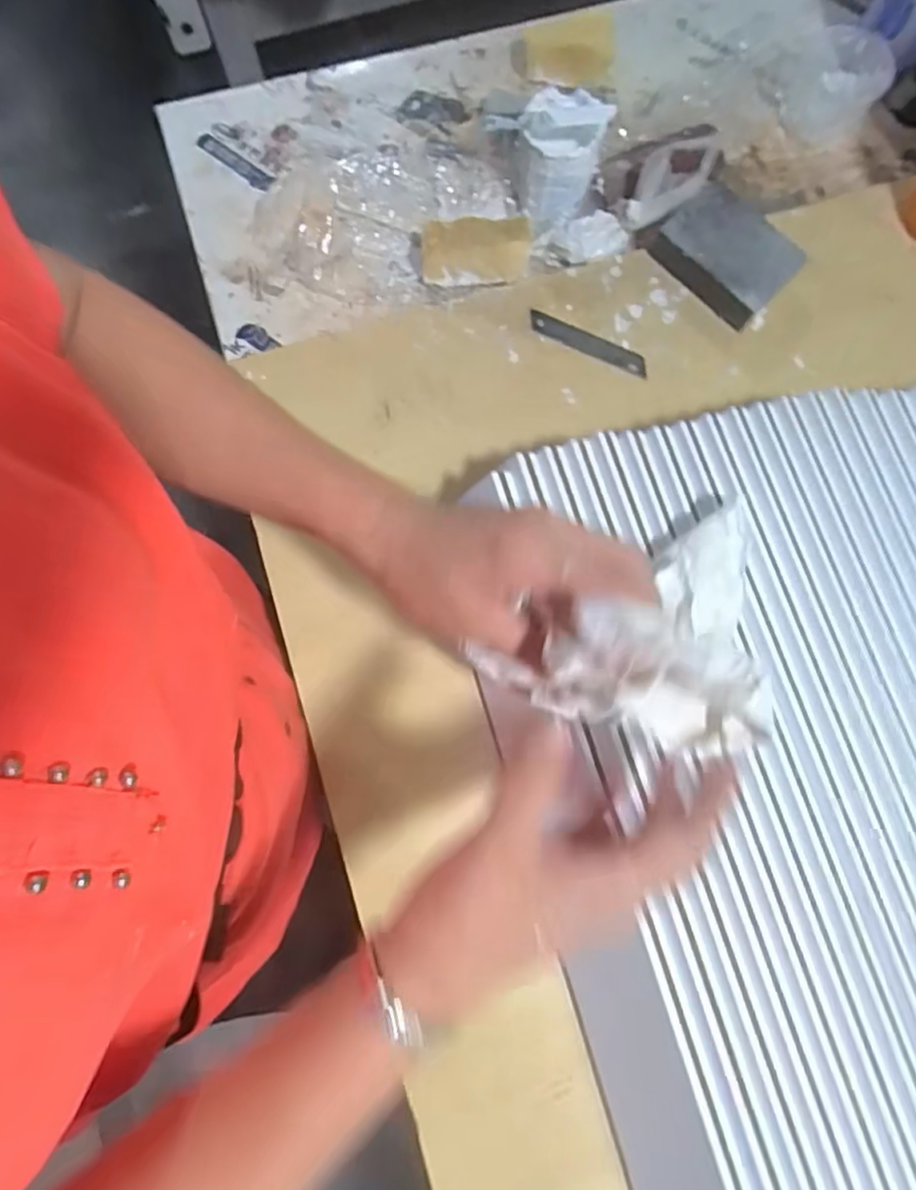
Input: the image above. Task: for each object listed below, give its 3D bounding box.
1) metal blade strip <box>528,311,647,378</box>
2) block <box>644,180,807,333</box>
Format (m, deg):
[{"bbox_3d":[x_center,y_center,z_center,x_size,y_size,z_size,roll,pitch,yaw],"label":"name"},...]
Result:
[{"bbox_3d":[0.102,-0.196,0.470,0.097,0.004,0.018,24,86,2],"label":"metal blade strip"},{"bbox_3d":[0.211,-0.266,0.469,0.073,0.029,0.096,-42,82,-8],"label":"block"}]

